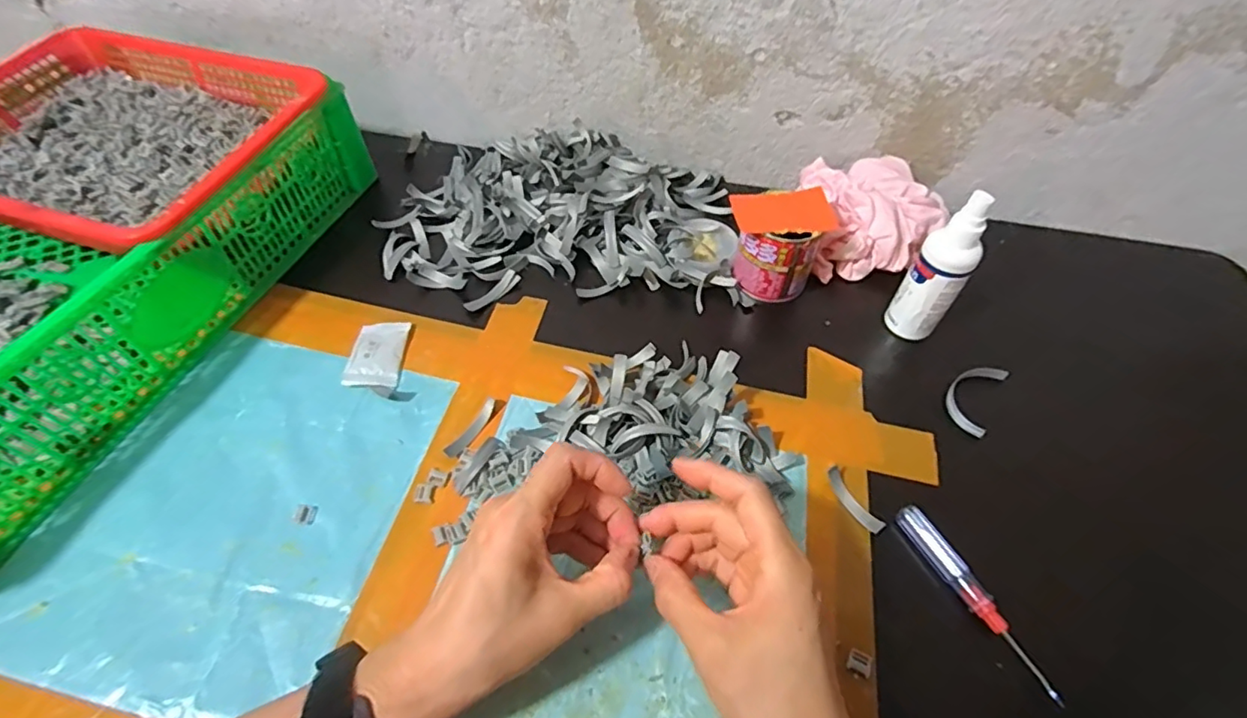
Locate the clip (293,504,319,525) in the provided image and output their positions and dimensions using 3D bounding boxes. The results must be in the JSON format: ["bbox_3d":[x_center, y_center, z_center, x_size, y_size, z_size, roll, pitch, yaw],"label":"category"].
[{"bbox_3d":[-0.209,0.102,0.375,0.013,0.004,0.013,5,52,3],"label":"clip"}]

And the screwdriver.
[{"bbox_3d":[0.211,0.141,0.342,0.013,0.012,0.119,-20,55,-16],"label":"screwdriver"}]

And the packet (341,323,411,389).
[{"bbox_3d":[-0.194,-0.004,0.452,0.040,0.010,0.063,-1,52,-2],"label":"packet"}]

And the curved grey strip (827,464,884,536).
[{"bbox_3d":[0.152,0.094,0.379,0.013,0.004,0.048,-34,63,-1],"label":"curved grey strip"}]

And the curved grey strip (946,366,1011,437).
[{"bbox_3d":[0.269,0.027,0.437,0.033,0.012,0.066,32,70,22],"label":"curved grey strip"}]

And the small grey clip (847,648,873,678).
[{"bbox_3d":[0.135,0.172,0.325,0.013,0.004,0.012,21,54,15],"label":"small grey clip"}]

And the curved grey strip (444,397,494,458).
[{"bbox_3d":[-0.109,0.051,0.413,0.010,0.007,0.053,24,55,17],"label":"curved grey strip"}]

